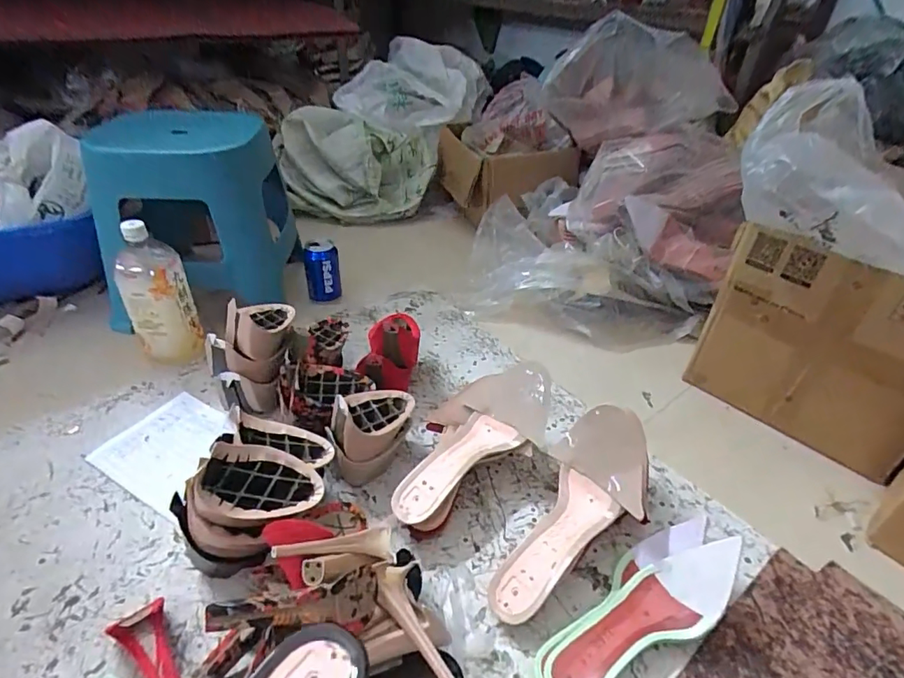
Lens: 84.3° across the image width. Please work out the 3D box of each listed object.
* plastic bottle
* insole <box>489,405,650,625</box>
[{"bbox_3d":[-0.458,-0.066,0.781,0.092,0.222,0.070,-28,46,-34],"label":"plastic bottle"},{"bbox_3d":[0.134,0.192,0.553,0.118,0.048,0.261,28,67,29],"label":"insole"}]

